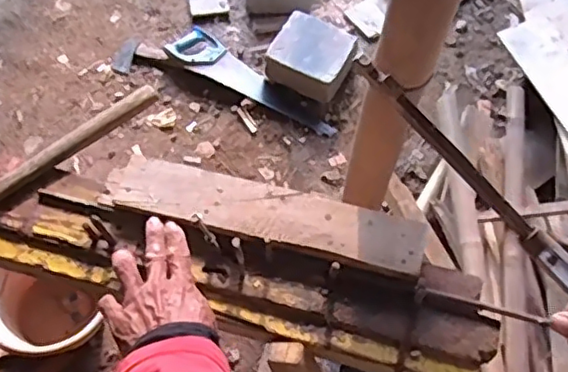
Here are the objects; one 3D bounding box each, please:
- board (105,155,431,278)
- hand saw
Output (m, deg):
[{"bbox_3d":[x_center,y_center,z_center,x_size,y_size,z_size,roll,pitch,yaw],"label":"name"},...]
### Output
[{"bbox_3d":[-0.023,0.025,0.622,0.323,0.016,0.068,13,62,7],"label":"board"},{"bbox_3d":[-0.110,-0.279,1.734,0.169,0.039,0.550,-41,68,-20],"label":"hand saw"}]

